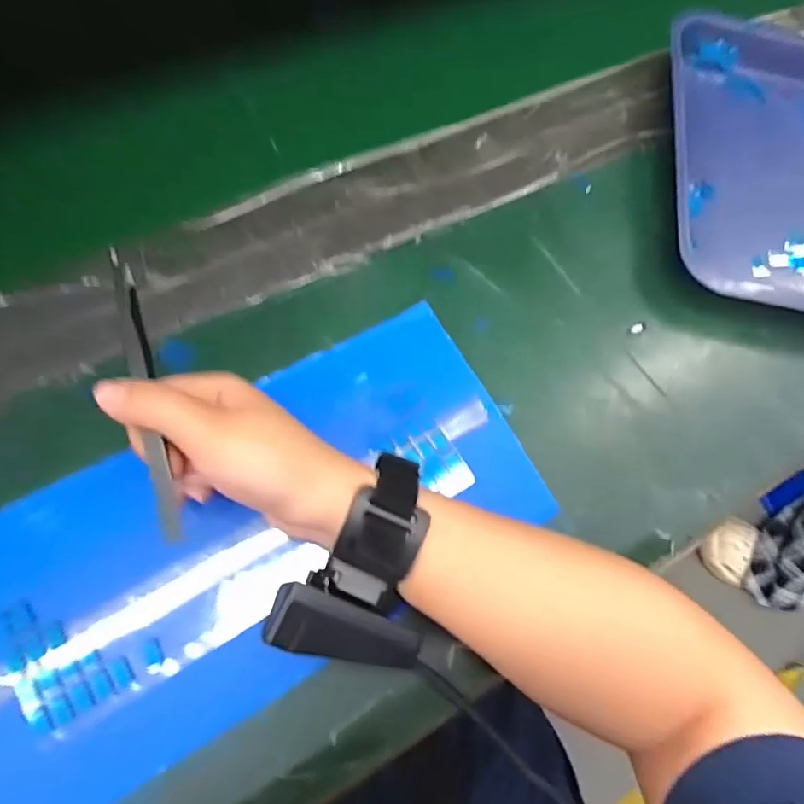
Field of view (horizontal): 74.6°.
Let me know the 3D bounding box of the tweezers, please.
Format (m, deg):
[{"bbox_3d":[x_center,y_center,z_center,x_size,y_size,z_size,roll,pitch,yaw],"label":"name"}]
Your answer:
[{"bbox_3d":[-0.114,-0.005,0.236,0.010,0.018,0.134,-16,76,-7],"label":"tweezers"}]

